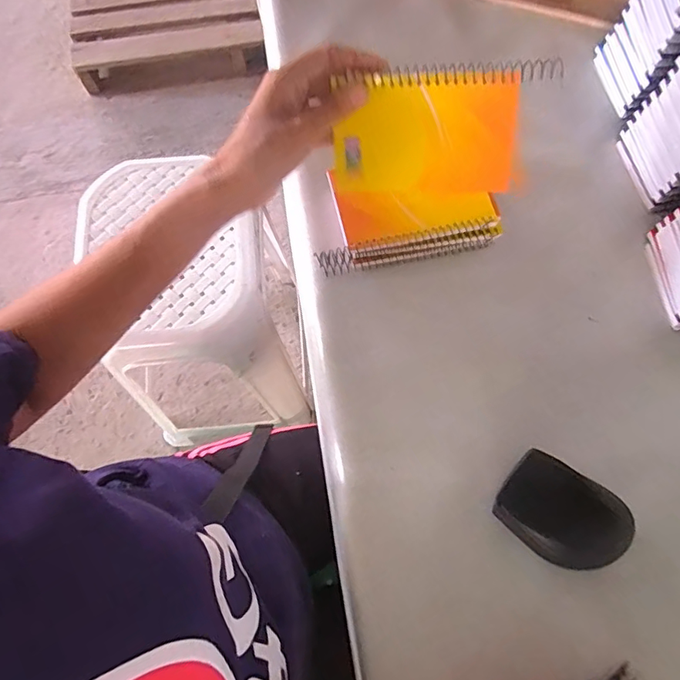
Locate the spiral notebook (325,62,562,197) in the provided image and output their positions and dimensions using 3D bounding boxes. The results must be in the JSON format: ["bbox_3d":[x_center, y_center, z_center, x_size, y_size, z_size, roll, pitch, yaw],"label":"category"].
[{"bbox_3d":[0.068,-0.150,0.358,0.146,0.085,0.010,2,31,11],"label":"spiral notebook"}]

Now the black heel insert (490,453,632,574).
[{"bbox_3d":[0.162,0.129,0.357,0.083,0.032,0.061,31,72,11],"label":"black heel insert"}]

